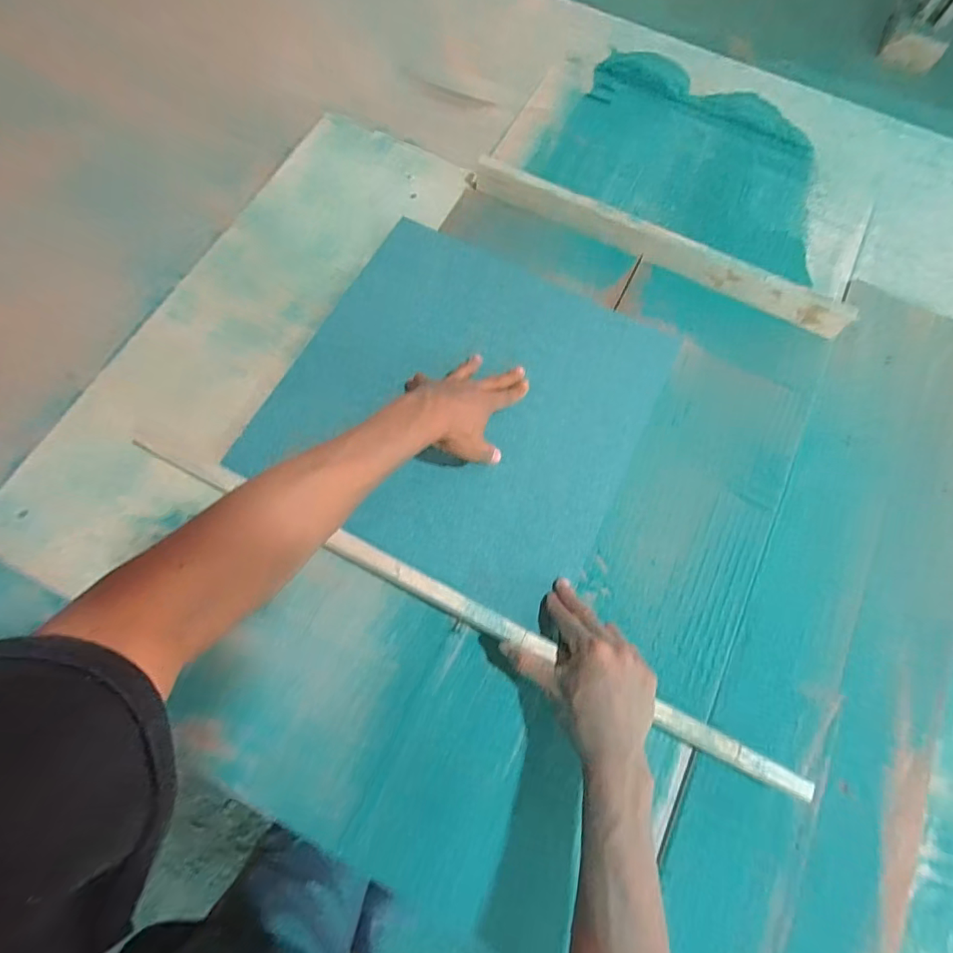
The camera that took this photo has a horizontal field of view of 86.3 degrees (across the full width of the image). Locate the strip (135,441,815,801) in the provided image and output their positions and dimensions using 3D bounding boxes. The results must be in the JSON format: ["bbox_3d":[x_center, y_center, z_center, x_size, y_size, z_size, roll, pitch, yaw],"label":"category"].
[{"bbox_3d":[-0.027,0.118,0.489,0.704,0.024,0.023,26,73,8],"label":"strip"}]

